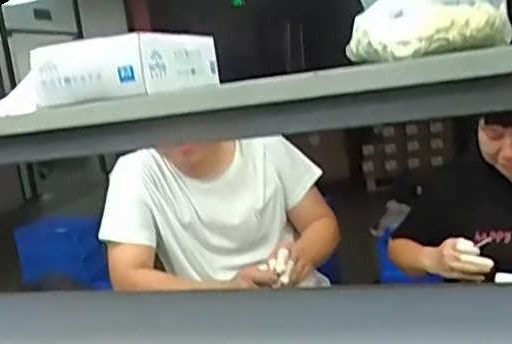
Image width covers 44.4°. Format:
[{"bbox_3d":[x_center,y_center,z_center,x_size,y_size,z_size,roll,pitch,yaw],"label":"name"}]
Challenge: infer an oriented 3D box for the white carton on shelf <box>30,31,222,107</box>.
[{"bbox_3d":[-0.144,-0.120,0.726,0.135,0.057,0.213,-4,9,17],"label":"white carton on shelf"}]

